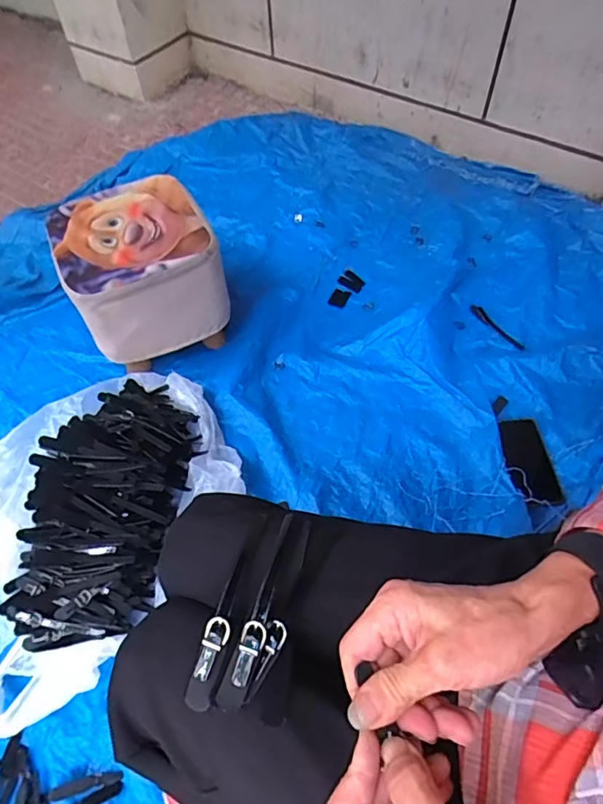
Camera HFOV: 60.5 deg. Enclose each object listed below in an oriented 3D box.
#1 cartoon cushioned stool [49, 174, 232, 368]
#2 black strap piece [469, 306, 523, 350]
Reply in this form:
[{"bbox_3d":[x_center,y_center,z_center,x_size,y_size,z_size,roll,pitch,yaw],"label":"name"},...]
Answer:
[{"bbox_3d":[-0.290,-0.220,0.981,0.253,0.251,0.260,-21,57,-12],"label":"cartoon cushioned stool"},{"bbox_3d":[0.400,-0.154,1.056,0.026,0.012,0.138,-35,62,-17],"label":"black strap piece"}]

